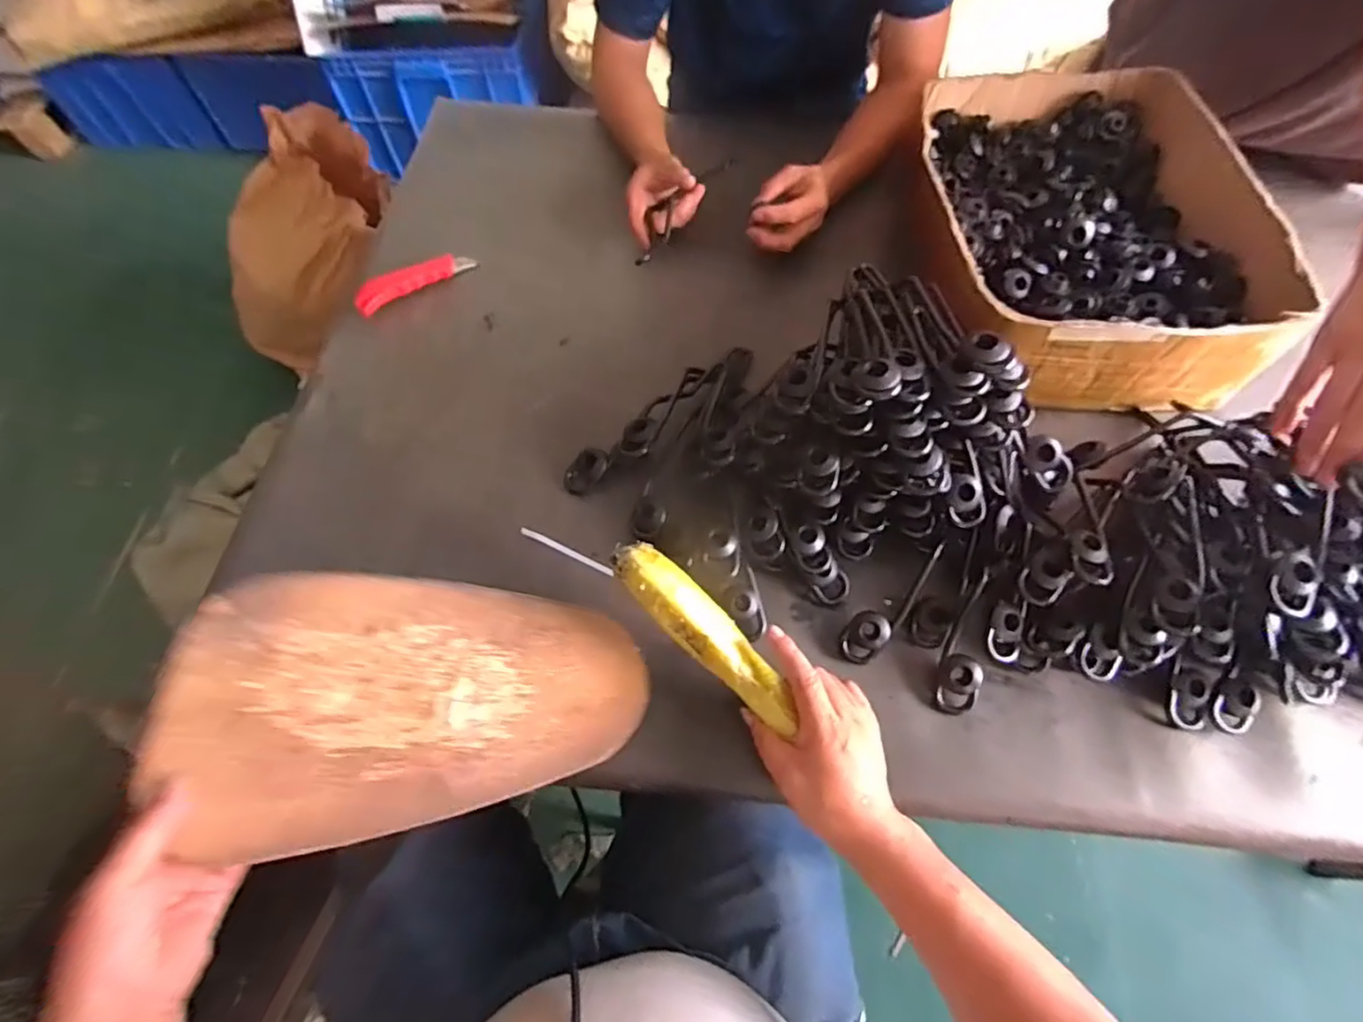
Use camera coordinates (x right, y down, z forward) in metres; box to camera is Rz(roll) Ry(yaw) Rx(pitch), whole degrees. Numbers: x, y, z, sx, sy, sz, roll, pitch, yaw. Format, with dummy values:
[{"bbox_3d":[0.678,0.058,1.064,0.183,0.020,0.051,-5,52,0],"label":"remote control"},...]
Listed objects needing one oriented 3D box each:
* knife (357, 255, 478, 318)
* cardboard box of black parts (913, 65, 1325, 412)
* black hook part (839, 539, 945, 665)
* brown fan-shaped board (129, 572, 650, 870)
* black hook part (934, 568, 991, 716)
[{"bbox_3d":[-0.319,-0.281,0.756,0.029,0.027,0.152,40,57,19],"label":"knife"},{"bbox_3d":[0.437,-0.328,0.718,0.318,0.118,0.444,3,63,2],"label":"cardboard box of black parts"},{"bbox_3d":[0.190,0.082,0.555,0.034,0.021,0.128,42,91,20],"label":"black hook part"},{"bbox_3d":[-0.194,0.140,0.483,0.330,0.023,0.187,1,64,-21],"label":"brown fan-shaped board"},{"bbox_3d":[0.244,0.113,0.538,0.033,0.015,0.123,13,84,7],"label":"black hook part"}]

